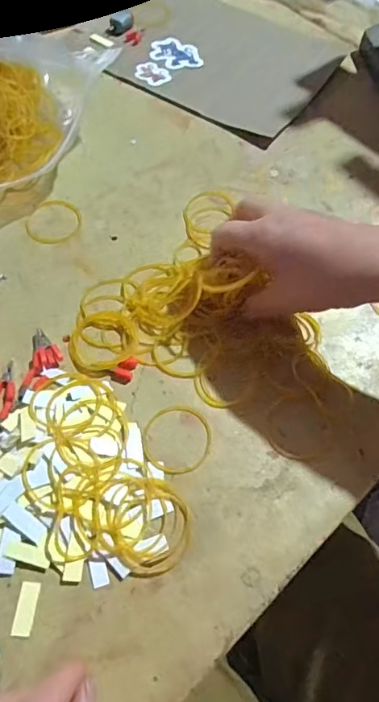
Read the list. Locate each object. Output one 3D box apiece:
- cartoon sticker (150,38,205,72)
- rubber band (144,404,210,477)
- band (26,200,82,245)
[{"bbox_3d":[-0.016,-0.341,0.543,0.053,0.004,0.052,-17,65,-13],"label":"cartoon sticker"},{"bbox_3d":[-0.008,0.063,0.339,0.049,0.004,0.050,2,62,-3],"label":"rubber band"},{"bbox_3d":[-0.118,-0.114,0.417,0.045,0.004,0.049,2,62,-3],"label":"band"}]

